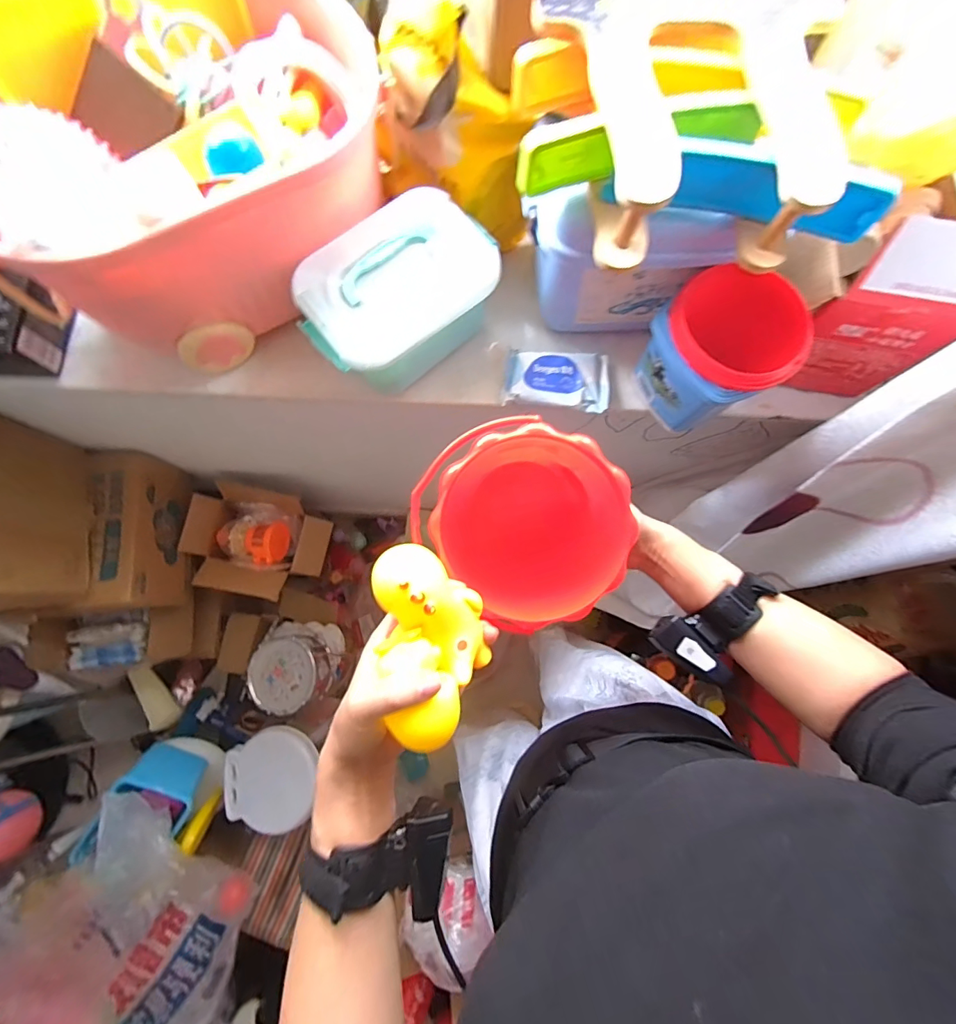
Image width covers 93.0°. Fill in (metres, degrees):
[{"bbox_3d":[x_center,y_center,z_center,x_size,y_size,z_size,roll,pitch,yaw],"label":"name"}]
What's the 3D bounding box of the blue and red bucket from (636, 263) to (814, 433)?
[{"bbox_3d":[0.260,-0.170,0.502,0.118,0.133,0.125,0,77,-1],"label":"blue and red bucket"}]

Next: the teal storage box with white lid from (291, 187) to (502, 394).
[{"bbox_3d":[-0.088,-0.240,0.521,0.207,0.108,0.136,-36,80,-9],"label":"teal storage box with white lid"}]

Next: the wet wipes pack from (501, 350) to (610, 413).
[{"bbox_3d":[0.098,-0.164,0.561,0.127,0.014,0.076,3,77,-1],"label":"wet wipes pack"}]

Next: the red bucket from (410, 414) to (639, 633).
[{"bbox_3d":[0.042,0.017,0.393,0.148,0.136,0.150,0,77,-1],"label":"red bucket"}]

